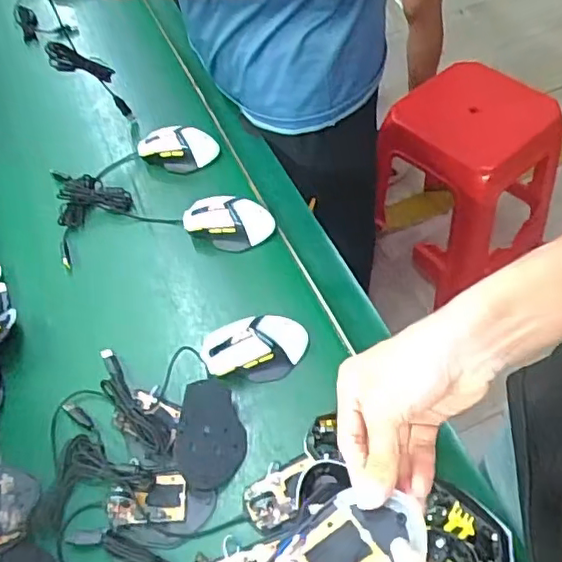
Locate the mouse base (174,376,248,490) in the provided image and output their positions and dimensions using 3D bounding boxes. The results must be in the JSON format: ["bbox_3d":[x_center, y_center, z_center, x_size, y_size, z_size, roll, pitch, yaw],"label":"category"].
[{"bbox_3d":[-0.074,0.161,0.623,0.073,0.016,0.113,12,52,-26],"label":"mouse base"}]

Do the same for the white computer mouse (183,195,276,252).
[{"bbox_3d":[-0.069,-0.080,0.780,0.115,0.038,0.065,3,51,0],"label":"white computer mouse"}]

